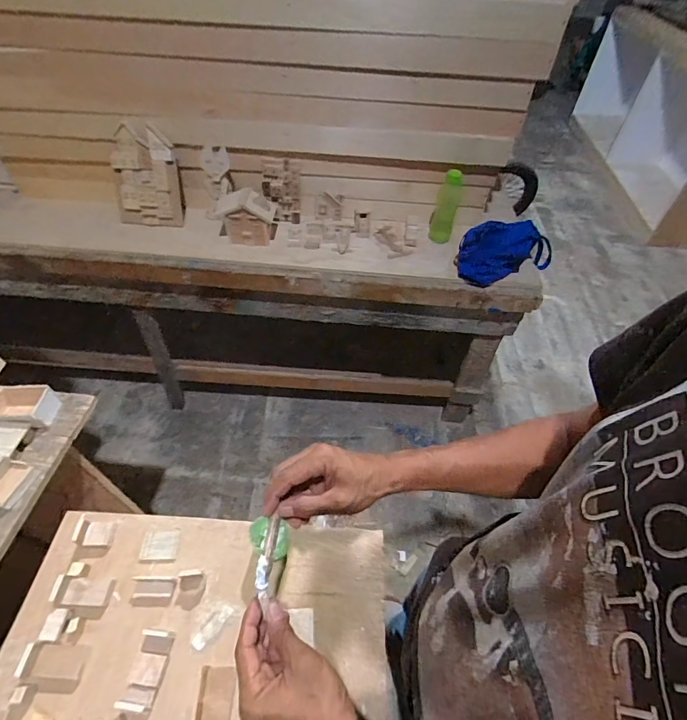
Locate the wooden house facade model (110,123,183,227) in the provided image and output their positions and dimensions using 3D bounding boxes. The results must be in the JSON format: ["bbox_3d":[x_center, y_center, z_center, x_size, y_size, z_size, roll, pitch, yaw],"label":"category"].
[{"bbox_3d":[-0.606,-0.559,1.227,0.200,0.275,0.052,3,24,1],"label":"wooden house facade model"}]

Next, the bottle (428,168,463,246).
[{"bbox_3d":[0.323,-0.476,1.250,0.072,0.197,0.085,16,49,9],"label":"bottle"}]

